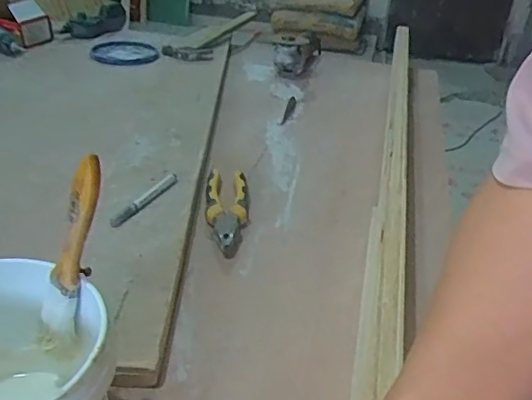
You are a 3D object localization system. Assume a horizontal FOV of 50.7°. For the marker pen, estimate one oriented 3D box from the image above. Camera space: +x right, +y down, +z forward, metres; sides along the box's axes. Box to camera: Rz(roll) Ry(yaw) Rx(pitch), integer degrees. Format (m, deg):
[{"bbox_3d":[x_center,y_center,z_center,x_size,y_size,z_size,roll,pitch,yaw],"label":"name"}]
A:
[{"bbox_3d":[-0.152,-0.001,0.709,0.017,0.013,0.129,18,33,21],"label":"marker pen"}]

